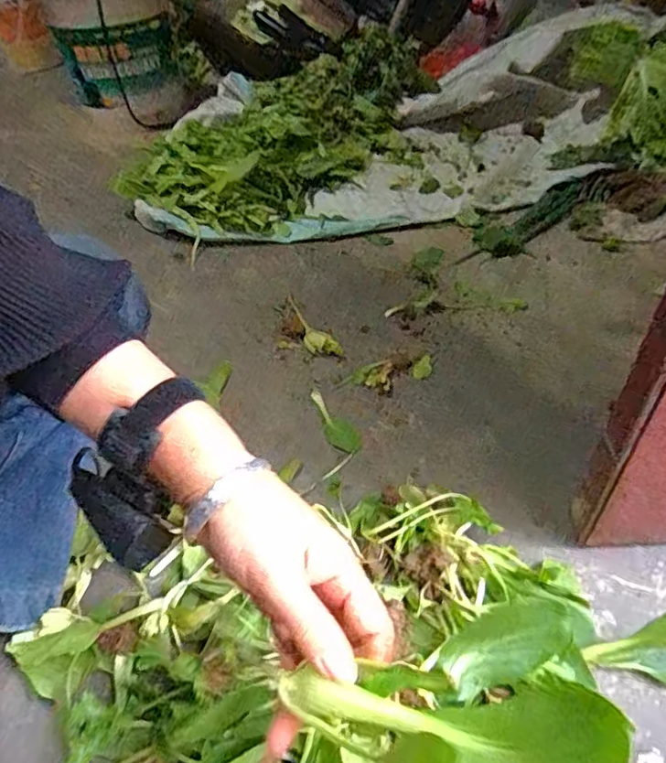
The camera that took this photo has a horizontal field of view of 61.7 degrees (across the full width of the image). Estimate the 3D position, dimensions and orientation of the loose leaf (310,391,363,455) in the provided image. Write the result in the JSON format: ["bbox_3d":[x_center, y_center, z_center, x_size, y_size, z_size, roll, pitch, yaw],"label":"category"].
[{"bbox_3d":[0.000,0.049,0.690,0.036,0.009,0.103,-26,50,-17],"label":"loose leaf"}]

